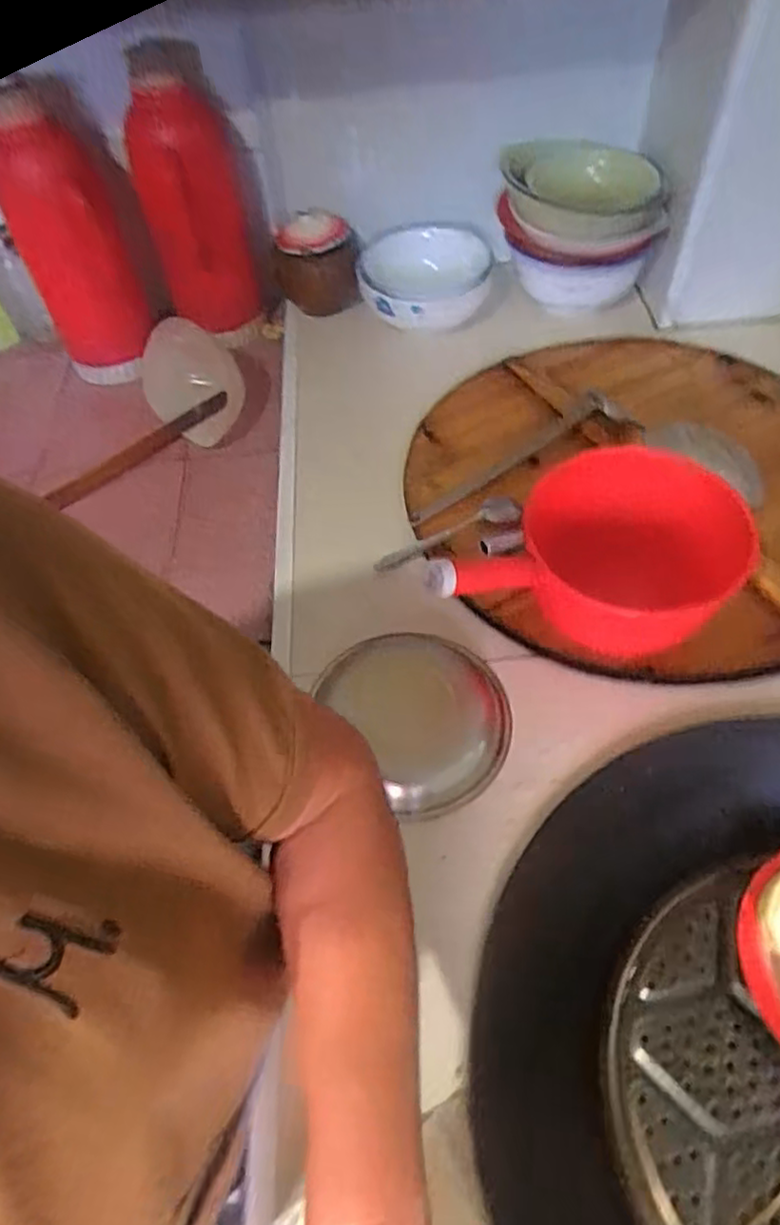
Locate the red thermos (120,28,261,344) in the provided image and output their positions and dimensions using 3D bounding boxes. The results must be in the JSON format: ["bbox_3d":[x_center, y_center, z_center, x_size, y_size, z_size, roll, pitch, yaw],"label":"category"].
[{"bbox_3d":[-0.269,-0.562,0.969,0.129,0.359,0.132,-24,57,-13],"label":"red thermos"}]

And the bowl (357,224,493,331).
[{"bbox_3d":[0.049,-0.484,0.996,0.180,0.067,0.190,-2,54,2],"label":"bowl"}]

